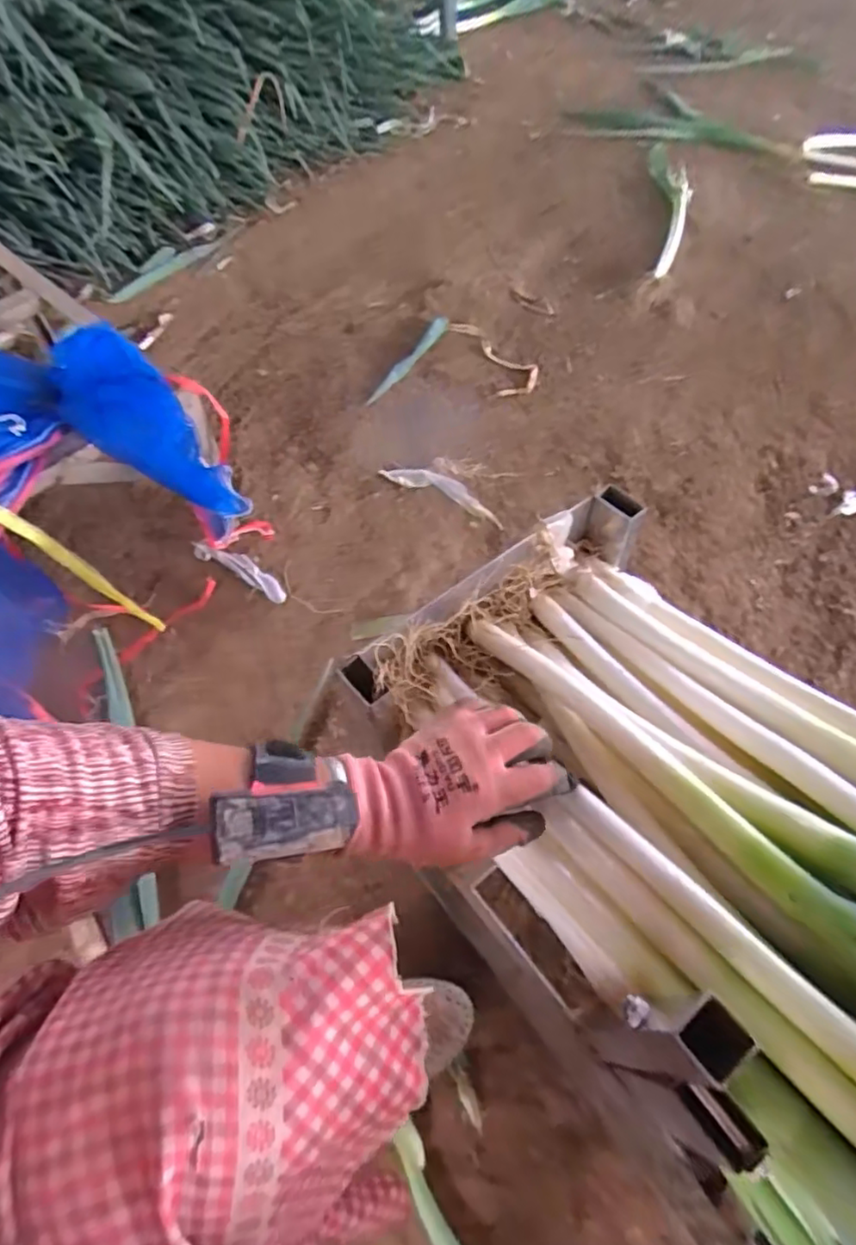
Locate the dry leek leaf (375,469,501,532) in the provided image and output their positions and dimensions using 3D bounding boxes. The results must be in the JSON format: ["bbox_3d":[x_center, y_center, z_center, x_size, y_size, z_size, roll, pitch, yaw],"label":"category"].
[{"bbox_3d":[0.027,-0.216,1.007,0.217,0.010,0.050,26,66,16],"label":"dry leek leaf"}]

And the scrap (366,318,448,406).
[{"bbox_3d":[-0.036,-0.503,1.193,0.030,0.014,0.269,27,66,17],"label":"scrap"}]

